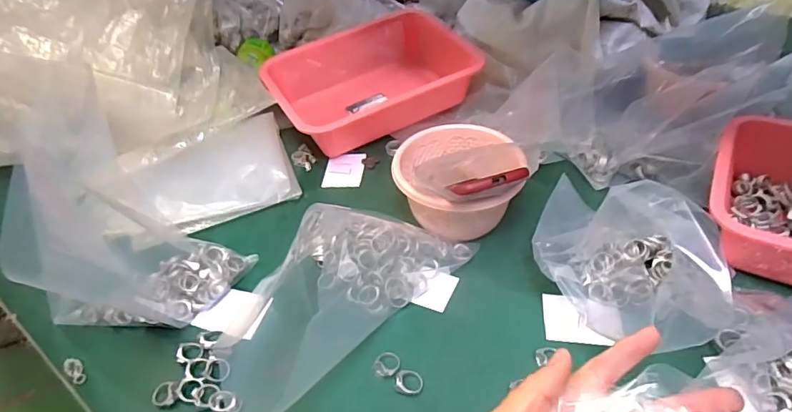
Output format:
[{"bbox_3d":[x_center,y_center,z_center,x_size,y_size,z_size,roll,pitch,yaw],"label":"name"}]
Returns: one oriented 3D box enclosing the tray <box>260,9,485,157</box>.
[{"bbox_3d":[-0.040,-0.201,0.793,0.323,0.098,0.221,-19,45,-17],"label":"tray"}]

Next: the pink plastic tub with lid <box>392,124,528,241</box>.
[{"bbox_3d":[0.076,-0.021,0.593,0.143,0.090,0.144,-2,42,2],"label":"pink plastic tub with lid"}]

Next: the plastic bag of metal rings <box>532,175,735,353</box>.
[{"bbox_3d":[0.243,0.057,0.516,0.185,0.061,0.191,14,45,18],"label":"plastic bag of metal rings"}]

